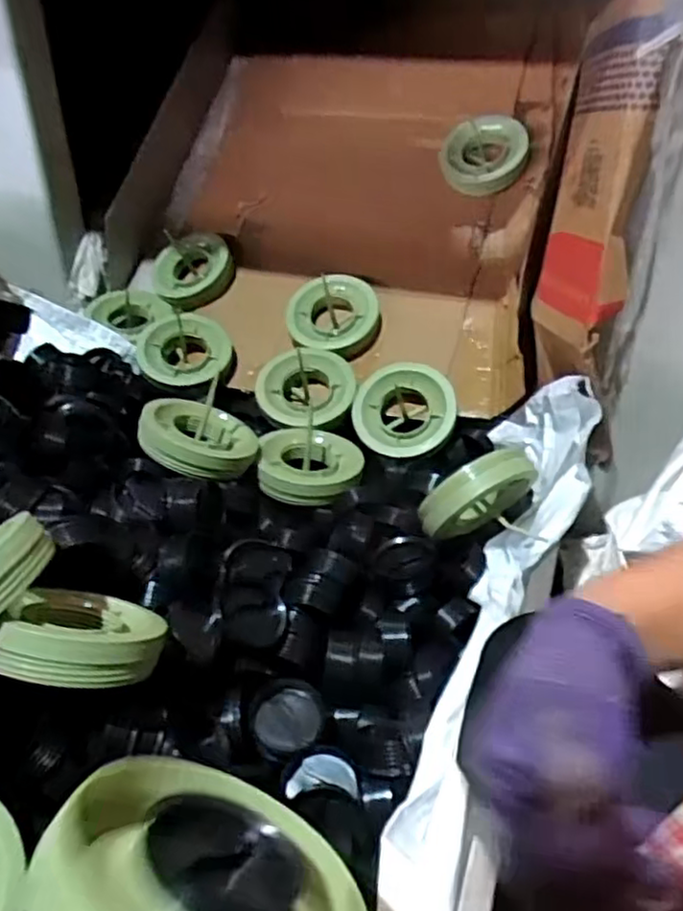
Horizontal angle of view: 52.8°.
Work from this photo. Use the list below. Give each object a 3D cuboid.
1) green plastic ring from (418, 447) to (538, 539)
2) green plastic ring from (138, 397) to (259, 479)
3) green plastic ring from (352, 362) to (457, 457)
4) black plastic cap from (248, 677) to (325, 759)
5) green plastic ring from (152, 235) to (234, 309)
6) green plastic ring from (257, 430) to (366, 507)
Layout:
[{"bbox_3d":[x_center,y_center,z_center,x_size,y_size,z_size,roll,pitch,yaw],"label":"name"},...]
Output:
[{"bbox_3d":[0.143,0.043,0.736,0.127,0.104,0.043,-26,63,-3],"label":"green plastic ring"},{"bbox_3d":[-0.165,-0.020,0.792,0.125,0.031,0.125,27,27,-5],"label":"green plastic ring"},{"bbox_3d":[0.082,-0.060,0.898,0.132,0.028,0.124,-3,78,15],"label":"green plastic ring"},{"bbox_3d":[-0.048,0.240,0.627,0.064,0.030,0.064,-3,54,5],"label":"black plastic cap"},{"bbox_3d":[-0.234,-0.294,1.087,0.124,0.042,0.116,-3,77,15],"label":"green plastic ring"},{"bbox_3d":[-0.036,0.006,0.832,0.121,0.035,0.124,0,34,0],"label":"green plastic ring"}]

